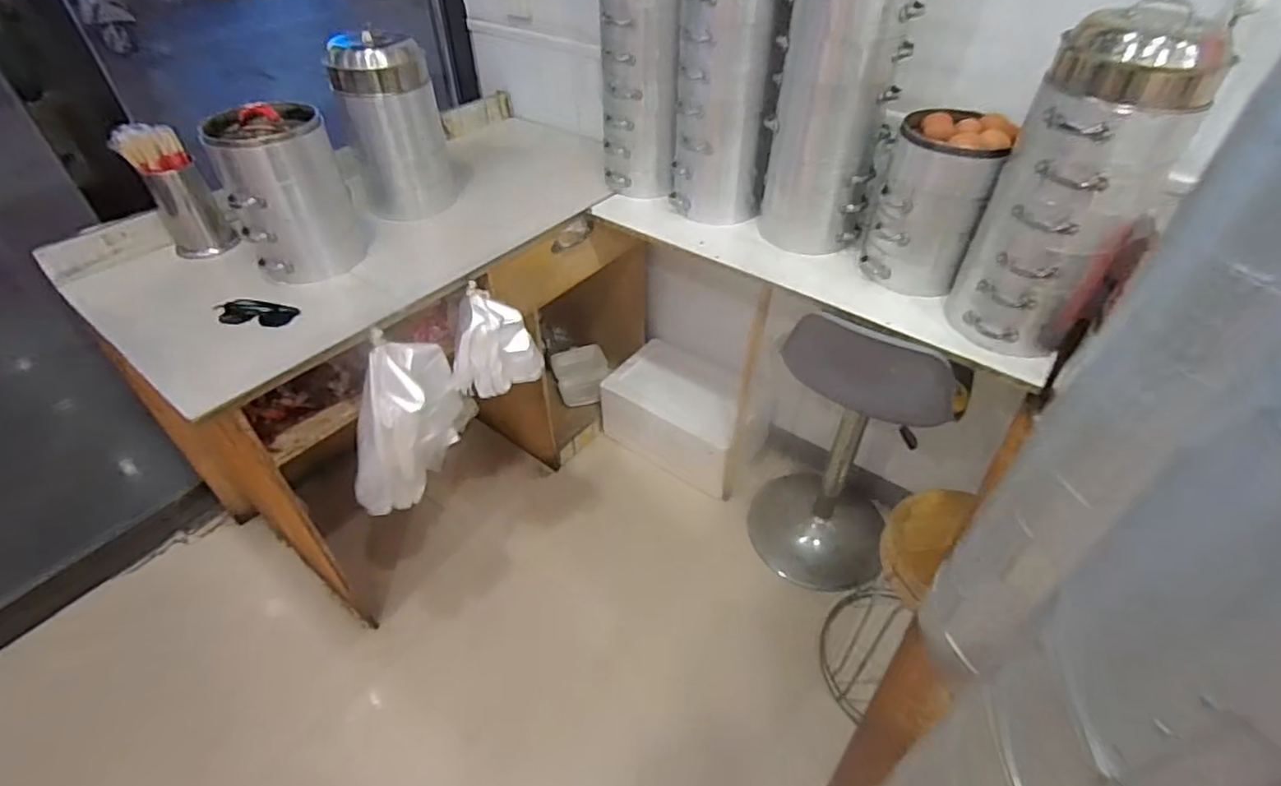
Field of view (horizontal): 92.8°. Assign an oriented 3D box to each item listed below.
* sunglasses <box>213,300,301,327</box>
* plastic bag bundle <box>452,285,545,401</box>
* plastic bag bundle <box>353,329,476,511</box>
[{"bbox_3d":[-0.682,-0.141,1.087,0.138,0.045,0.055,1,43,1],"label":"sunglasses"},{"bbox_3d":[-0.287,-0.093,1.222,0.139,0.178,0.126,13,44,14],"label":"plastic bag bundle"},{"bbox_3d":[-0.446,0.048,1.155,0.101,0.292,0.262,9,44,10],"label":"plastic bag bundle"}]

